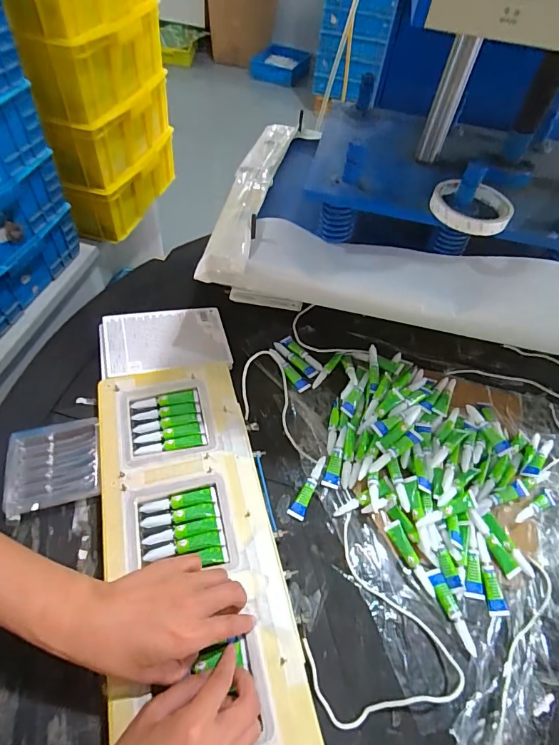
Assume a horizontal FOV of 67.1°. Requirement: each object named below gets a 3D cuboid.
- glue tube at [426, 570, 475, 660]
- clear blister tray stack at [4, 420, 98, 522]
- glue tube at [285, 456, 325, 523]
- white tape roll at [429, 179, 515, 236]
[{"bbox_3d":[0.183,0.252,0.446,0.016,0.009,0.081,-13,56,-16],"label":"glue tube"},{"bbox_3d":[-0.268,0.110,0.498,0.102,0.016,0.101,-10,54,-11],"label":"clear blister tray stack"},{"bbox_3d":[0.034,0.140,0.517,0.020,0.015,0.081,22,54,10],"label":"glue tube"},{"bbox_3d":[0.222,-0.193,0.493,0.089,0.019,0.089,3,53,-4],"label":"white tape roll"}]

